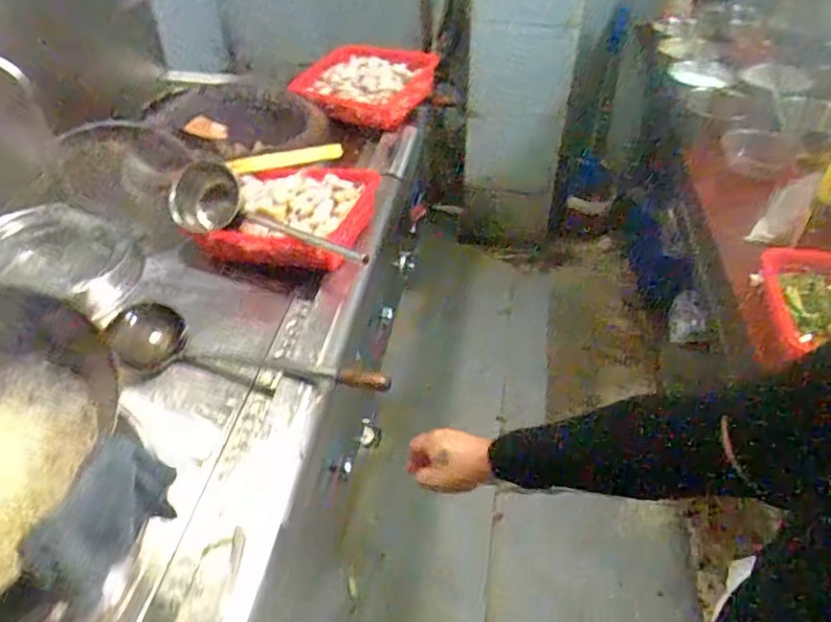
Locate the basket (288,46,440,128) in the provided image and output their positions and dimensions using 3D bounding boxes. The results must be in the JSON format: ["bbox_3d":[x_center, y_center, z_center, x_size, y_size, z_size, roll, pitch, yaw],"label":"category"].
[{"bbox_3d":[-0.126,-0.601,1.610,0.332,0.131,0.228,10,45,9],"label":"basket"}]

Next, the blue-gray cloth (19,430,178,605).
[{"bbox_3d":[-0.298,0.204,0.591,0.018,0.115,0.144,-5,45,27],"label":"blue-gray cloth"}]

